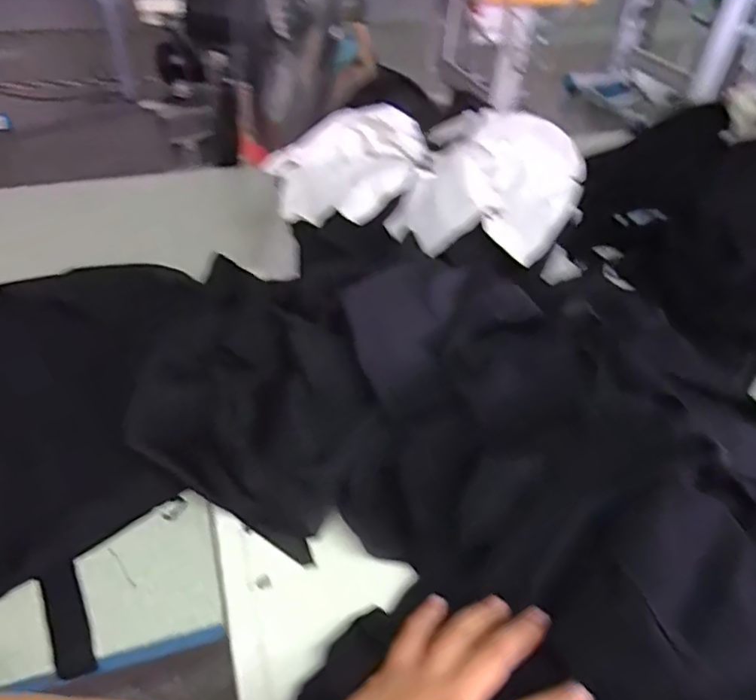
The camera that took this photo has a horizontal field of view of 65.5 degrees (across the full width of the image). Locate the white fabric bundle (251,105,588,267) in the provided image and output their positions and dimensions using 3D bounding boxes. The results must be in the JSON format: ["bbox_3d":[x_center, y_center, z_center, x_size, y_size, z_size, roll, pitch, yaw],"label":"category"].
[{"bbox_3d":[0.052,-0.214,0.707,0.355,0.090,0.210,19,79,9],"label":"white fabric bundle"}]

